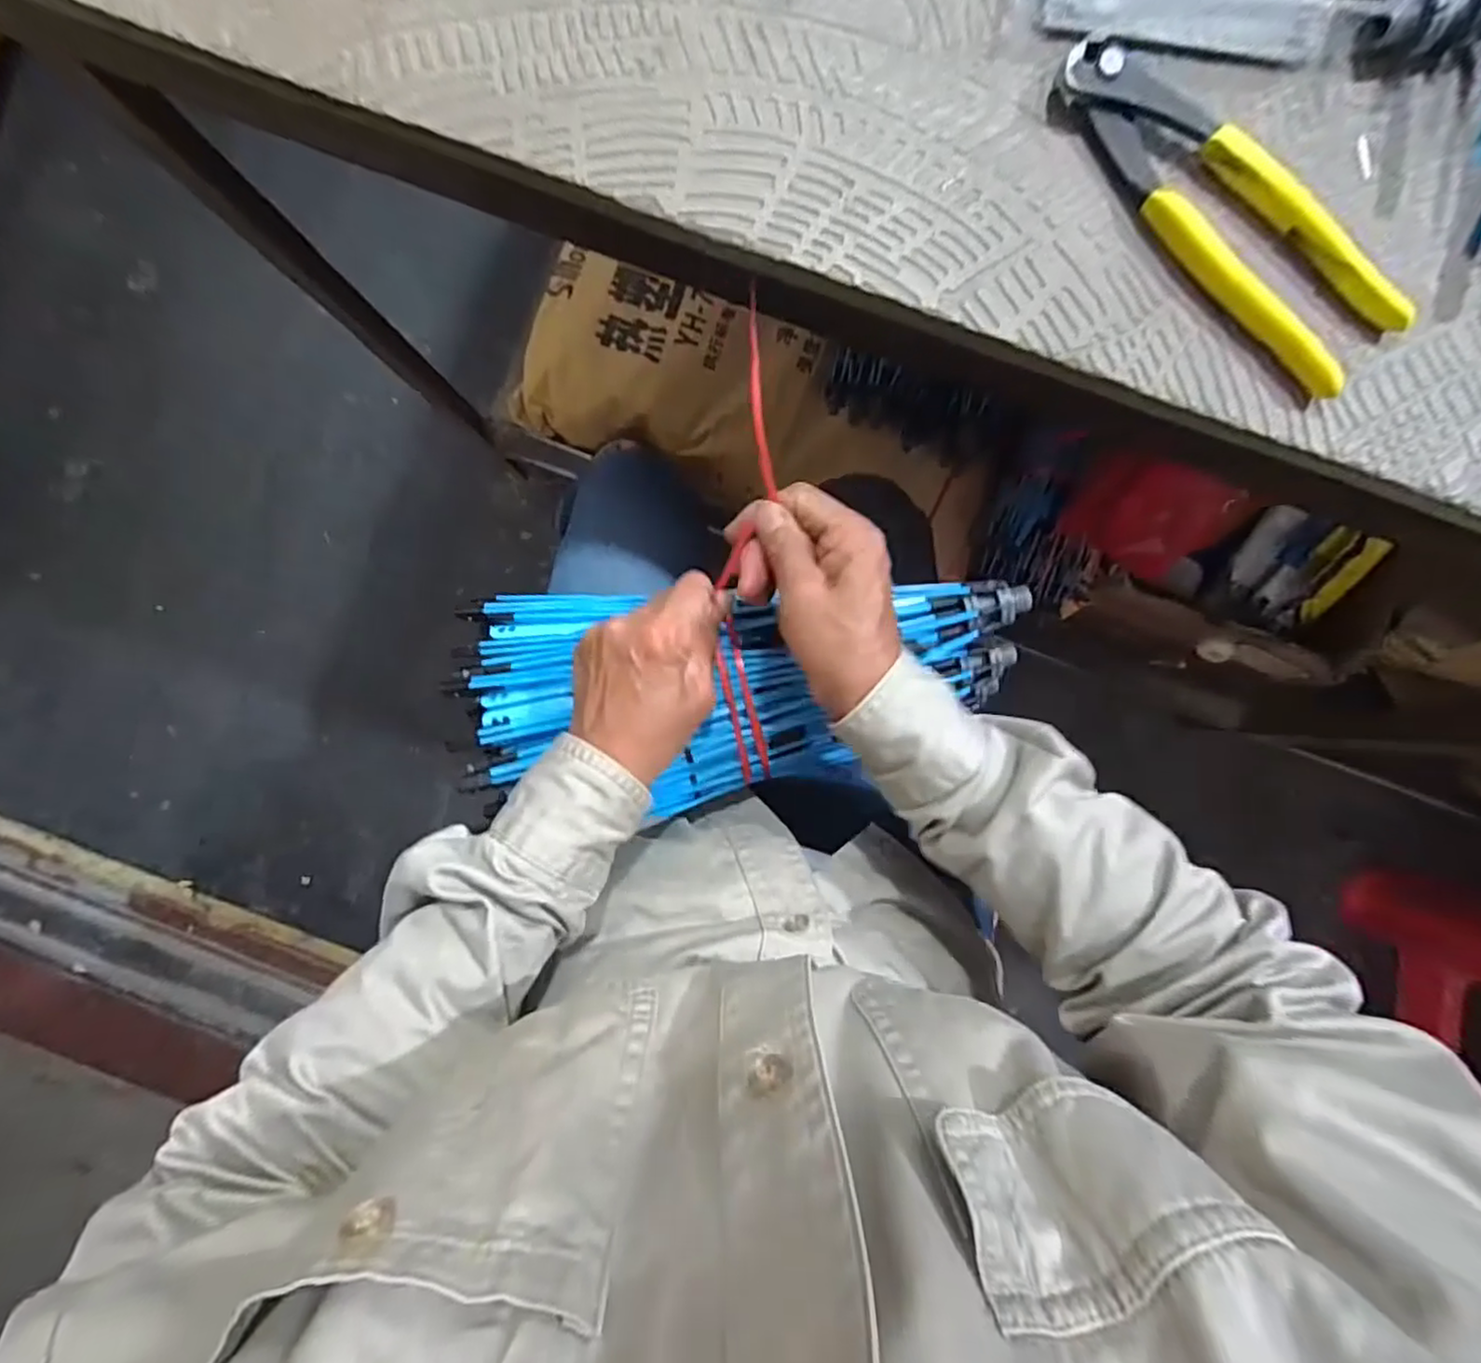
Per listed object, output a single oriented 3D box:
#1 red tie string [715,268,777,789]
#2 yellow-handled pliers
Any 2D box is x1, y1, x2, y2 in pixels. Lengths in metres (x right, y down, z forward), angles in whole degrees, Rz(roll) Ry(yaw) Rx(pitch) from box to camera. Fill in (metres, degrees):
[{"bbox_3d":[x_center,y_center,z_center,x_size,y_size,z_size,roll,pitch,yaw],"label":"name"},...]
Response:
[{"bbox_3d":[0.006,-0.056,0.352,0.031,0.032,0.252,3,117,0],"label":"red tie string"},{"bbox_3d":[0.190,-0.187,0.269,0.044,0.016,0.161,-41,92,2],"label":"yellow-handled pliers"}]

